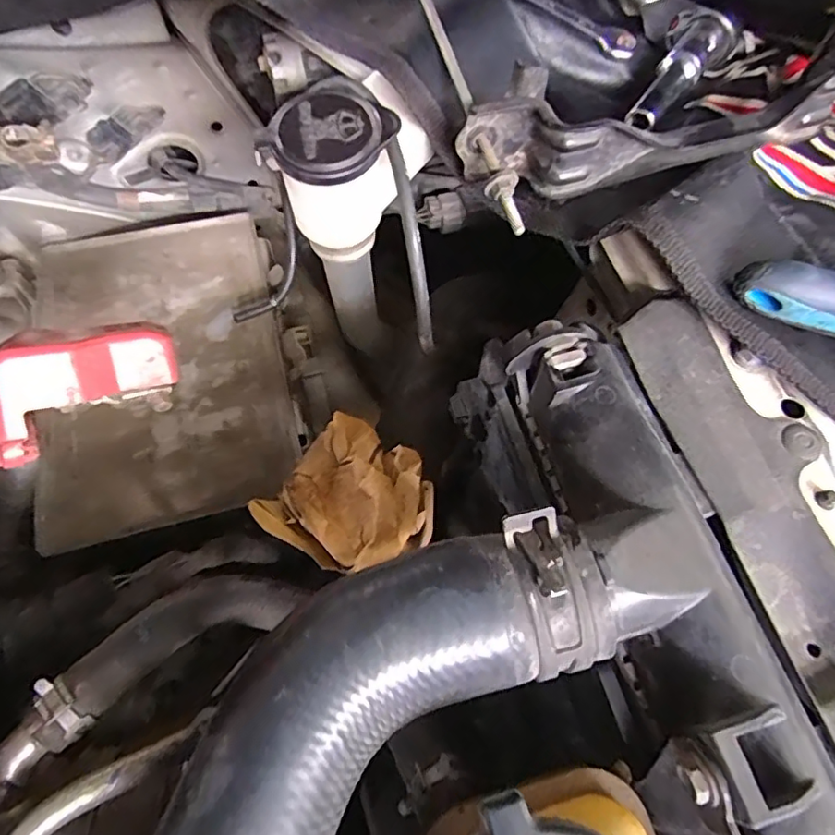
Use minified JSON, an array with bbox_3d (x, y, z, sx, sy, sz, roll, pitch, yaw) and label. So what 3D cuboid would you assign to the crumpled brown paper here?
[{"bbox_3d":[-0.034,0.043,0.300,0.085,0.052,0.072,33,67,13],"label":"crumpled brown paper"}]

